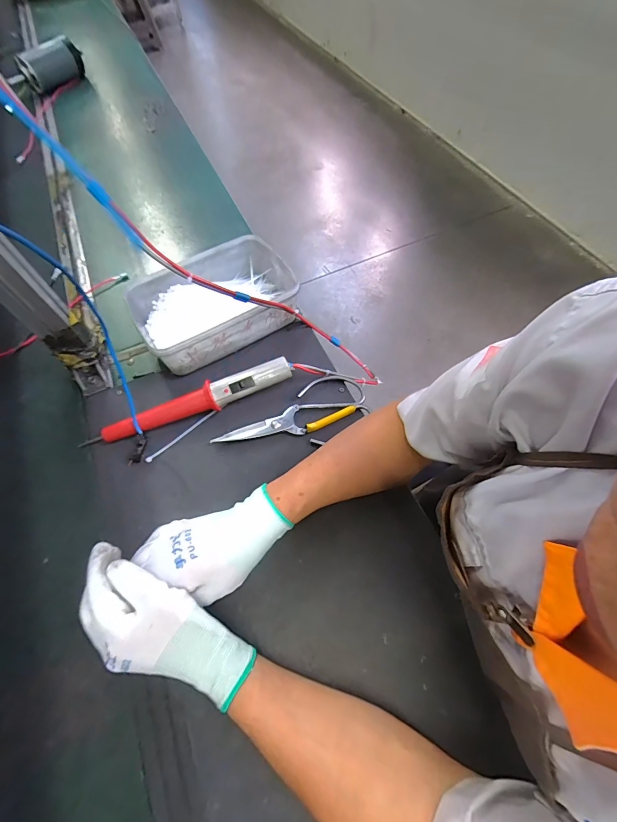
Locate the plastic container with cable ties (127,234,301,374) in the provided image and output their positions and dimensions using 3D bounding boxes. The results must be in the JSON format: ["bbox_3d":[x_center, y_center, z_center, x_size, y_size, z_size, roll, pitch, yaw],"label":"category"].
[{"bbox_3d":[-0.135,-0.158,0.535,0.226,0.073,0.163,-32,65,-17],"label":"plastic container with cable ties"}]

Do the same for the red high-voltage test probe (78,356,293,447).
[{"bbox_3d":[-0.150,-0.007,0.469,0.267,0.042,0.034,-18,61,-10],"label":"red high-voltage test probe"}]

